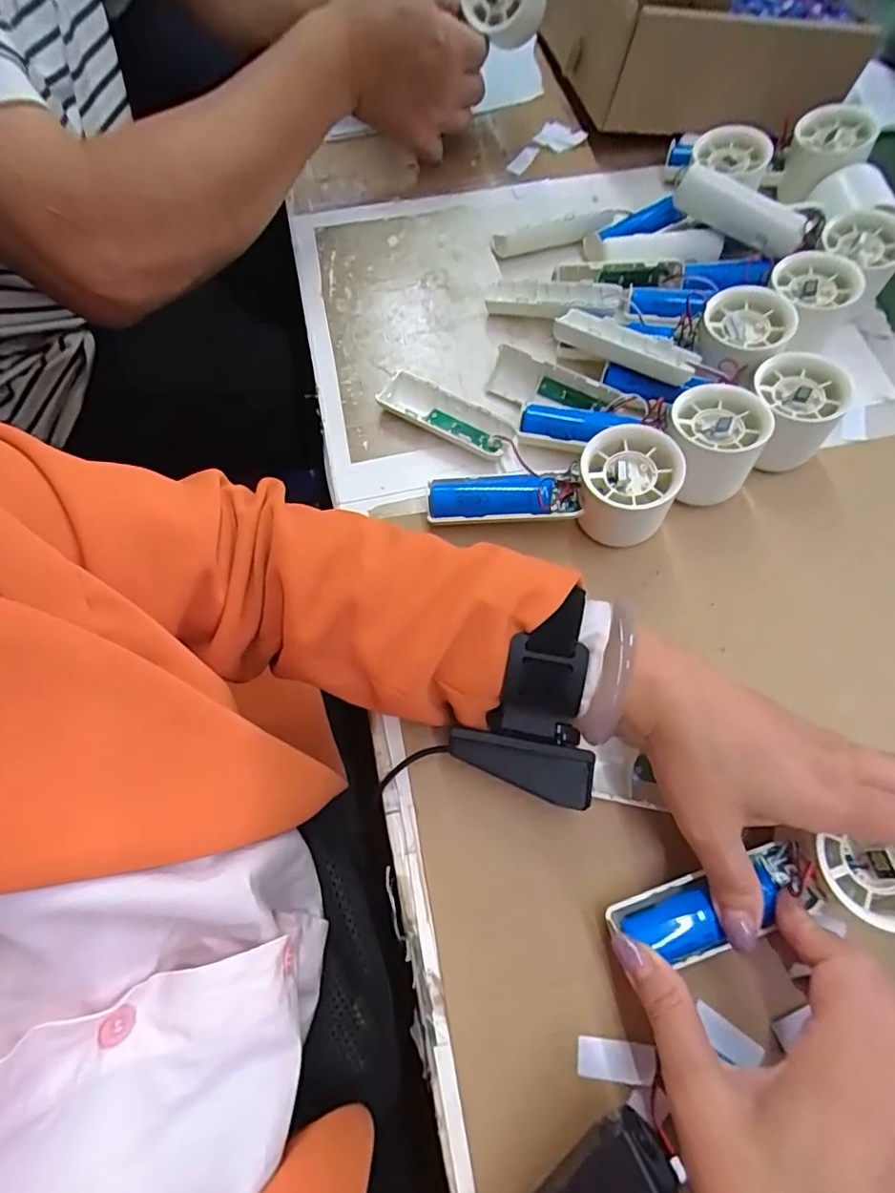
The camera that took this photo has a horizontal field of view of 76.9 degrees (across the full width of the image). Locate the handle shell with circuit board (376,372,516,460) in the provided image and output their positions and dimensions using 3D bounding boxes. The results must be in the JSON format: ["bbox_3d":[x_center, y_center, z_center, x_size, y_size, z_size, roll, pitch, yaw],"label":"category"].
[{"bbox_3d":[-0.002,-0.124,0.391,0.093,0.017,0.032,26,69,11],"label":"handle shell with circuit board"}]

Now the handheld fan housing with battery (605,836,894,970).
[{"bbox_3d":[0.147,0.139,0.260,0.140,0.022,0.039,-15,67,7],"label":"handheld fan housing with battery"}]

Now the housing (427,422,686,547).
[{"bbox_3d":[0.063,-0.059,0.344,0.143,0.056,0.056,-8,67,-3],"label":"housing"}]

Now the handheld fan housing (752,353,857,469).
[{"bbox_3d":[0.222,-0.118,0.372,0.056,0.053,0.058,0,67,0],"label":"handheld fan housing"}]

